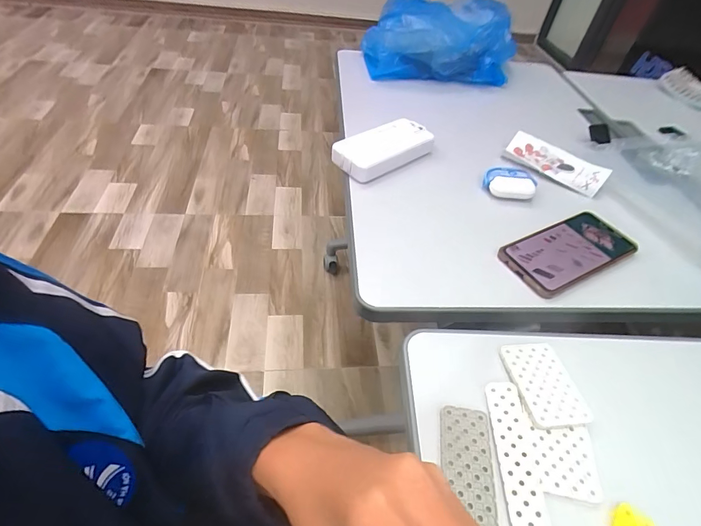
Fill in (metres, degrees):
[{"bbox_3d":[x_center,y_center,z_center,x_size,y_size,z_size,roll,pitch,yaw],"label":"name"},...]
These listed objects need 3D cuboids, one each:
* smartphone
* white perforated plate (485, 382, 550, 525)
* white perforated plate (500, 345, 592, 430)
[{"bbox_3d":[0.248,-0.015,0.437,0.155,0.009,0.072,-19,53,-22],"label":"smartphone"},{"bbox_3d":[0.124,0.149,0.283,0.027,0.005,0.123,6,47,-2],"label":"white perforated plate"},{"bbox_3d":[0.165,0.101,0.327,0.051,0.007,0.074,-1,48,-8],"label":"white perforated plate"}]

